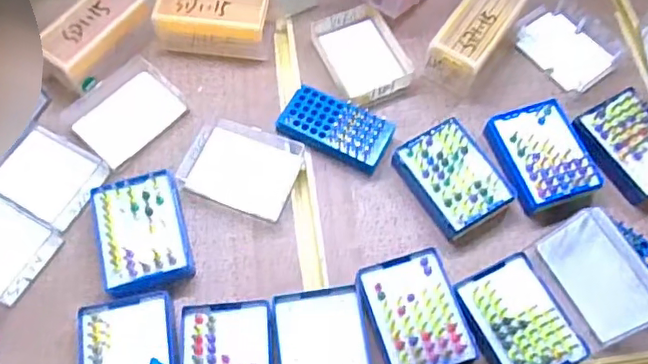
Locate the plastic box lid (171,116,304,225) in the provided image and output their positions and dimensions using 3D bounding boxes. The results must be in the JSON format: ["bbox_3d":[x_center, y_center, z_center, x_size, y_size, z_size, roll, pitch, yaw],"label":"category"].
[{"bbox_3d":[-0.083,-0.018,0.573,0.110,0.017,0.091,18,66,7],"label":"plastic box lid"}]

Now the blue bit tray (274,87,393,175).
[{"bbox_3d":[0.012,-0.058,0.583,0.113,0.029,0.061,22,67,9],"label":"blue bit tray"}]

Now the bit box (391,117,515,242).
[{"bbox_3d":[0.129,-0.004,0.557,0.079,0.034,0.105,-29,69,-13],"label":"bit box"}]

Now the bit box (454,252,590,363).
[{"bbox_3d":[0.173,0.125,0.498,0.076,0.035,0.105,-22,68,-11],"label":"bit box"}]

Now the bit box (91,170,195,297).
[{"bbox_3d":[-0.171,0.048,0.525,0.077,0.027,0.105,-14,66,-7],"label":"bit box"}]

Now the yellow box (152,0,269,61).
[{"bbox_3d":[-0.126,-0.183,0.631,0.122,0.060,0.065,8,66,3],"label":"yellow box"}]

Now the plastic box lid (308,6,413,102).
[{"bbox_3d":[0.044,-0.144,0.630,0.089,0.022,0.119,-20,67,-10],"label":"plastic box lid"}]

